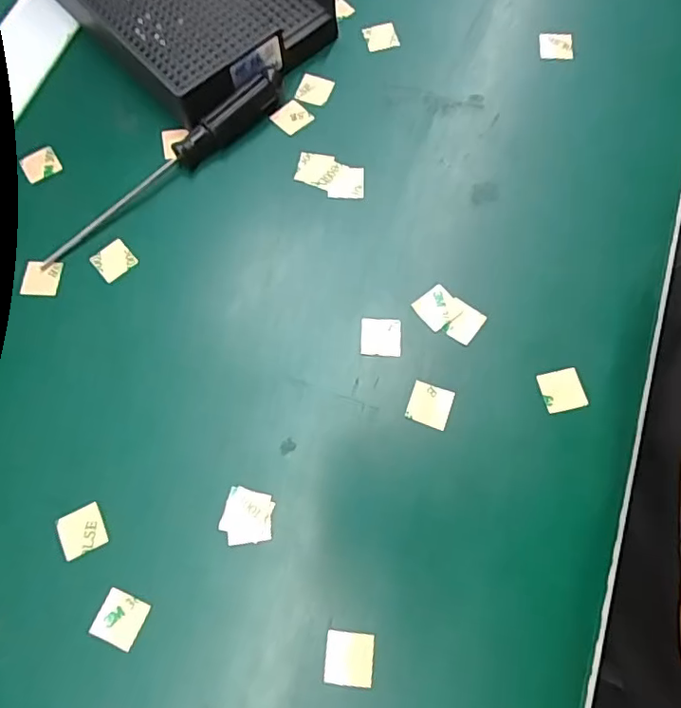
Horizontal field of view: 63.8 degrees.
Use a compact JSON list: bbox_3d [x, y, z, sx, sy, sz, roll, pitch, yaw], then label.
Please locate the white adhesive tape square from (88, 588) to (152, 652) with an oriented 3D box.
[{"bbox_3d":[-0.075,0.090,0.186,0.016,0.004,0.016,22,71,7],"label":"white adhesive tape square"}]

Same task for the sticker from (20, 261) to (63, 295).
[{"bbox_3d":[-0.126,-0.032,0.230,0.015,0.004,0.015,3,73,2],"label":"sticker"}]

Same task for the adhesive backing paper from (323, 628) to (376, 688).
[{"bbox_3d":[0.003,0.099,0.179,0.015,0.004,0.015,6,70,2],"label":"adhesive backing paper"}]

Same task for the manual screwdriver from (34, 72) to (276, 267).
[{"bbox_3d":[-0.076,-0.082,0.238,0.129,0.016,0.012,-38,74,-11],"label":"manual screwdriver"}]

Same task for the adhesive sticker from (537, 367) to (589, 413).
[{"bbox_3d":[0.084,0.014,0.207,0.015,0.004,0.015,-13,69,0],"label":"adhesive sticker"}]

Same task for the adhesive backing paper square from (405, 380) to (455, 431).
[{"bbox_3d":[0.034,0.019,0.206,0.015,0.004,0.015,17,74,12],"label":"adhesive backing paper square"}]

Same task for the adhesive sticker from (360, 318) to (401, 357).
[{"bbox_3d":[0.016,-0.007,0.216,0.016,0.004,0.015,2,72,4],"label":"adhesive sticker"}]

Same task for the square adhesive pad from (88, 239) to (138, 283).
[{"bbox_3d":[-0.096,-0.040,0.232,0.016,0.004,0.016,-40,75,-10],"label":"square adhesive pad"}]

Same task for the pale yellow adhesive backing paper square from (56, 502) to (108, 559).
[{"bbox_3d":[-0.092,0.063,0.196,0.016,0.004,0.015,-25,72,-7],"label":"pale yellow adhesive backing paper square"}]

